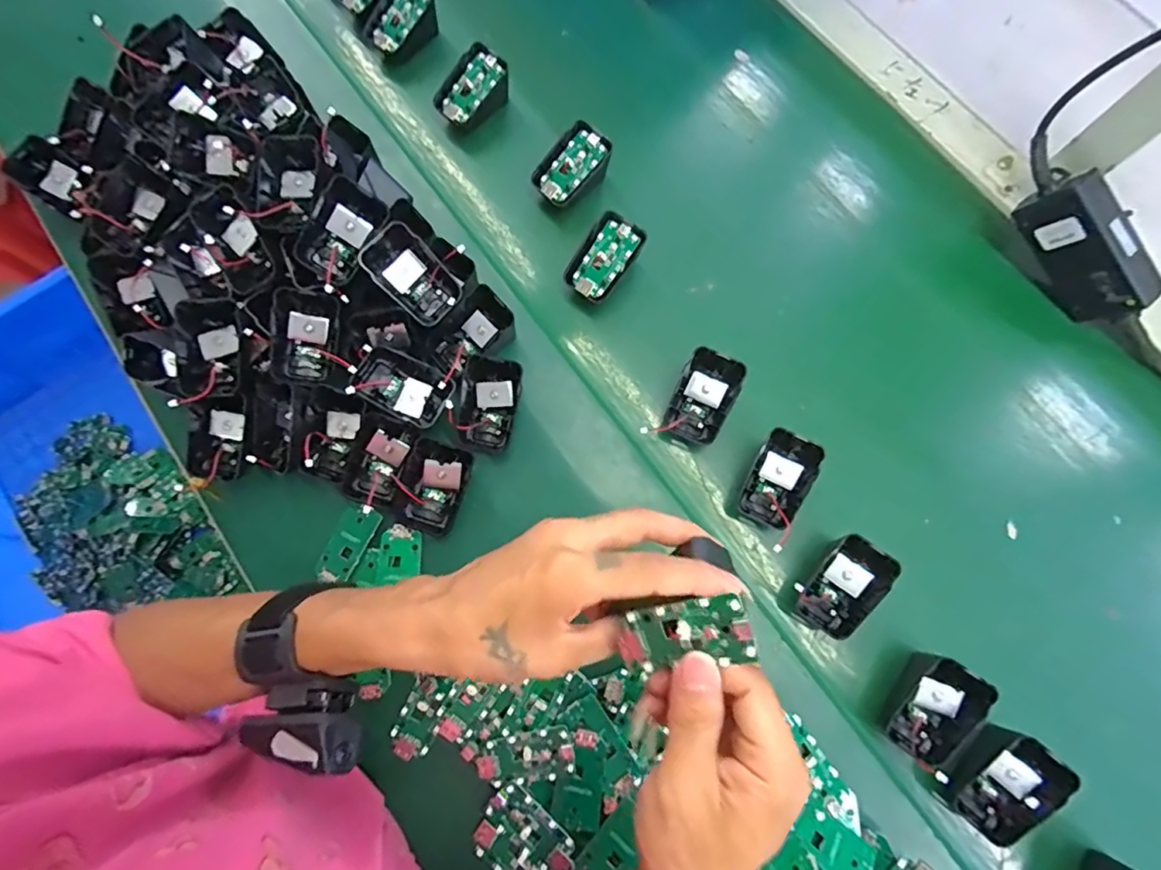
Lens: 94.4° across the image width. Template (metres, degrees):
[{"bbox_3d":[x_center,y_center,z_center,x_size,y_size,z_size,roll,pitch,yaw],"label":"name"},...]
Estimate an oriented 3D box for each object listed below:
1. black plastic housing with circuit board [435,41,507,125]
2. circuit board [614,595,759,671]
[{"bbox_3d":[-0.097,-0.310,0.490,0.045,0.040,0.066,40,77,11],"label":"black plastic housing with circuit board"},{"bbox_3d":[0.047,0.092,0.248,0.064,0.005,0.030,-18,90,28],"label":"circuit board"}]

